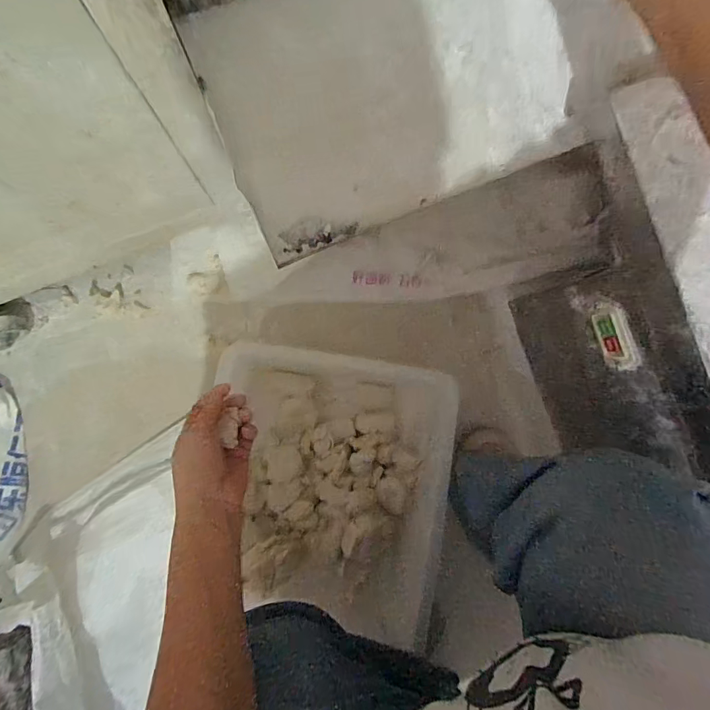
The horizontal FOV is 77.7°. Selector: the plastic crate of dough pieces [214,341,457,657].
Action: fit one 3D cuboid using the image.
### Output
[{"bbox_3d":[-0.041,0.186,0.649,0.327,0.122,0.366,8,89,-6],"label":"plastic crate of dough pieces"}]

